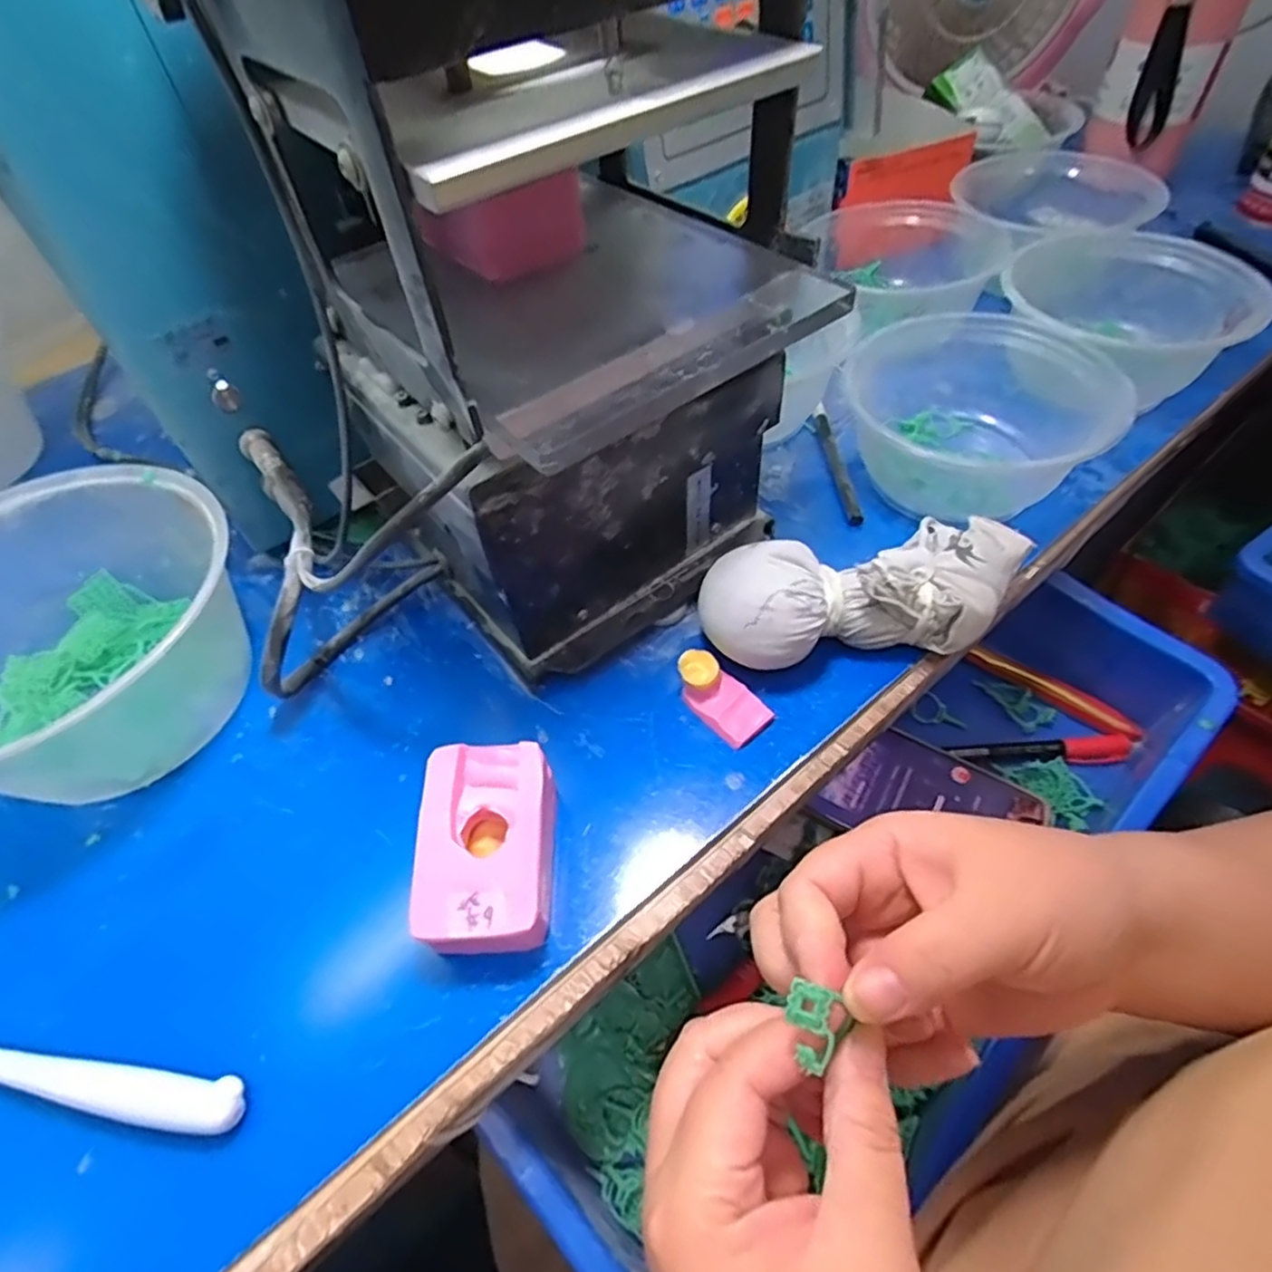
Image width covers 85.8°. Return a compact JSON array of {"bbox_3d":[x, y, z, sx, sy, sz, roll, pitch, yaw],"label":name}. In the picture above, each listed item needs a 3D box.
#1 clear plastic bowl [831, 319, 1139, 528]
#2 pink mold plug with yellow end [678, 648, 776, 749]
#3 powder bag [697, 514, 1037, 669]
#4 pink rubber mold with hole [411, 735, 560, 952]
[{"bbox_3d":[0.177,-0.117,0.376,0.142,0.060,0.123,26,59,22],"label":"clear plastic bowl"},{"bbox_3d":[0.039,0.026,0.307,0.025,0.021,0.042,-36,58,-20],"label":"pink mold plug with yellow end"},{"bbox_3d":[0.109,-0.016,0.315,0.157,0.048,0.059,-12,53,-4],"label":"powder bag"},{"bbox_3d":[-0.056,0.083,0.264,0.050,0.037,0.072,-4,53,2],"label":"pink rubber mold with hole"}]

